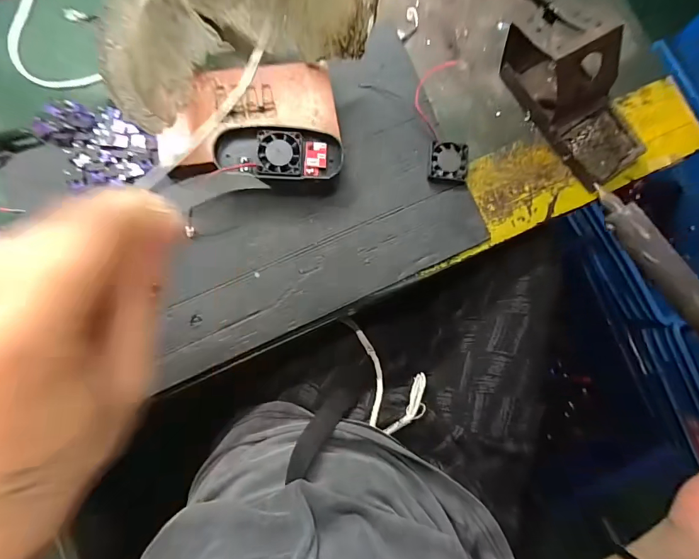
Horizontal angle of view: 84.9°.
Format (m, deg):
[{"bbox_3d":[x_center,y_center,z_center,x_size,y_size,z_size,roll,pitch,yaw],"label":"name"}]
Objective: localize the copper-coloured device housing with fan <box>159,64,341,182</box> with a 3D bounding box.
[{"bbox_3d":[-0.091,-0.153,0.368,0.163,0.035,0.120,1,83,-5],"label":"copper-coloured device housing with fan"}]

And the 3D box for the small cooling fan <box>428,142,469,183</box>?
[{"bbox_3d":[0.101,-0.119,0.393,0.038,0.013,0.038,4,83,-4],"label":"small cooling fan"}]

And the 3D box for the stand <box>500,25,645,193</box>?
[{"bbox_3d":[0.230,-0.187,0.380,0.077,0.081,0.179,-39,88,-8],"label":"stand"}]

